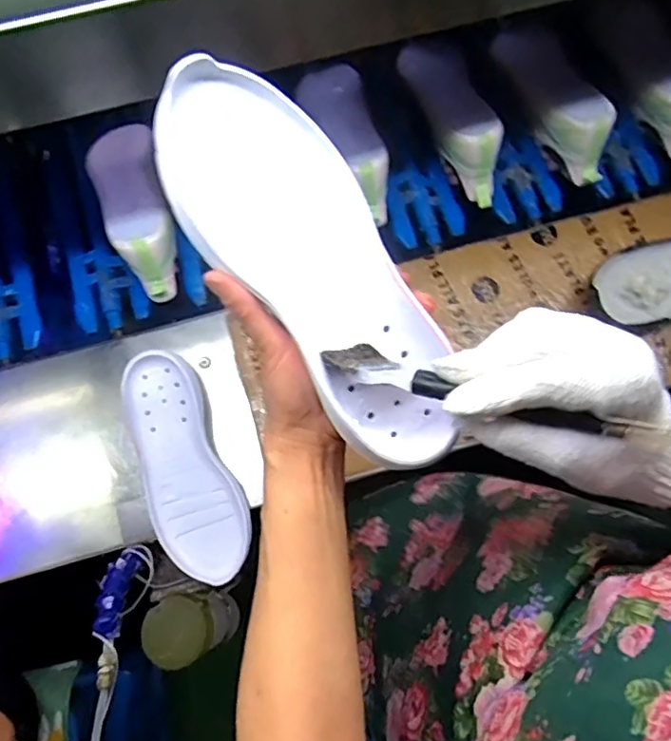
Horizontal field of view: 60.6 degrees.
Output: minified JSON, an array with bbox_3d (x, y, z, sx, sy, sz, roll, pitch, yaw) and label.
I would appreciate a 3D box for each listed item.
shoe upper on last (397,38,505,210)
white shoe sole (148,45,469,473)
[{"bbox_3d":[0.152,-0.306,0.706,0.072,0.089,0.210,-27,78,-5],"label":"shoe upper on last"},{"bbox_3d":[-0.007,-0.054,0.328,0.090,0.031,0.243,-36,104,-7],"label":"white shoe sole"}]

